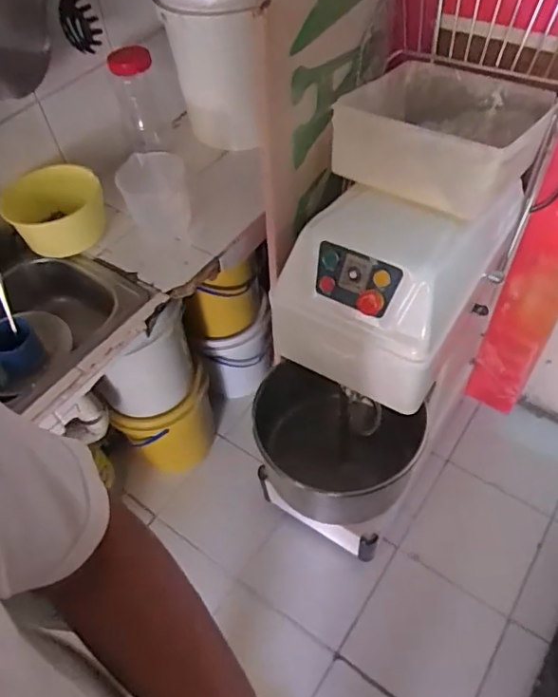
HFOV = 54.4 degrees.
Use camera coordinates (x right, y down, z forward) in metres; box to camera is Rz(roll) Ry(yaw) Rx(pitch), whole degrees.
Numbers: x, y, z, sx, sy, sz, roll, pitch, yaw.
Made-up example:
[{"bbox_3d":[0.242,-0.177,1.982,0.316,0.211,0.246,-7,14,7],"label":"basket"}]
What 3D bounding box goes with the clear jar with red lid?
[{"bbox_3d":[-0.275,-0.481,1.082,0.080,0.186,0.090,-14,52,-5],"label":"clear jar with red lid"}]

